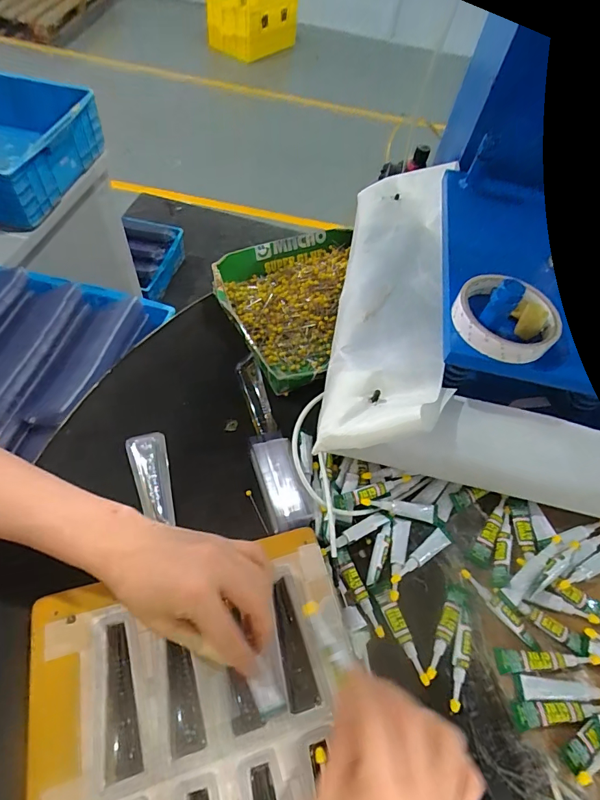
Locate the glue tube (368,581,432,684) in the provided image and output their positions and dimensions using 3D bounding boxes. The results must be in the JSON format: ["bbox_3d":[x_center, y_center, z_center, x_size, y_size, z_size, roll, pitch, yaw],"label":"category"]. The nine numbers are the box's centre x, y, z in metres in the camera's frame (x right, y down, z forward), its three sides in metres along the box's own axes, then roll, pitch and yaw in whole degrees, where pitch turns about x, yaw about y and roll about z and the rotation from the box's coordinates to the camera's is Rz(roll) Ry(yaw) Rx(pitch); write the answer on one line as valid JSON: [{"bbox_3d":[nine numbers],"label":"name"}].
[{"bbox_3d":[0.088,0.199,0.370,0.017,0.009,0.084,-18,61,-15],"label":"glue tube"}]

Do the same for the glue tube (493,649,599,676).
[{"bbox_3d":[0.214,0.223,0.369,0.087,0.014,0.019,-2,58,-6],"label":"glue tube"}]

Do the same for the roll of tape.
[{"bbox_3d":[0.178,-0.074,0.377,0.088,0.025,0.088,4,57,-6],"label":"roll of tape"}]

